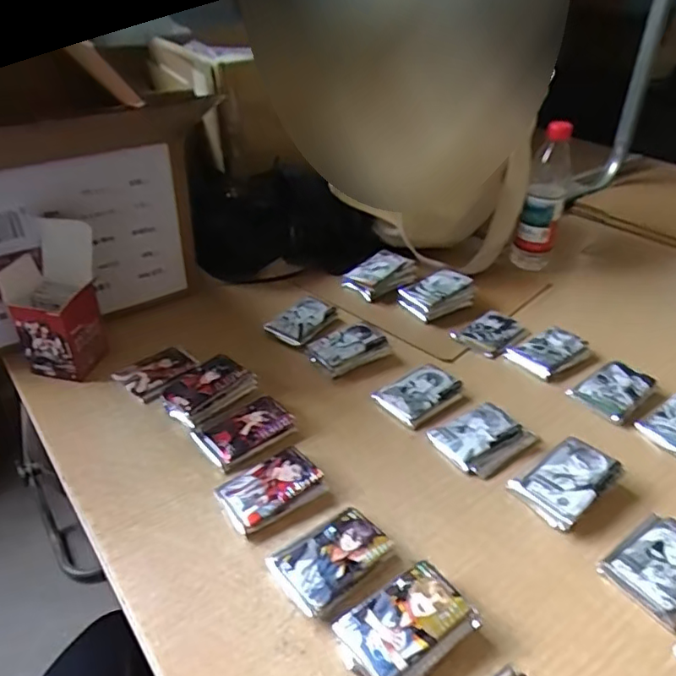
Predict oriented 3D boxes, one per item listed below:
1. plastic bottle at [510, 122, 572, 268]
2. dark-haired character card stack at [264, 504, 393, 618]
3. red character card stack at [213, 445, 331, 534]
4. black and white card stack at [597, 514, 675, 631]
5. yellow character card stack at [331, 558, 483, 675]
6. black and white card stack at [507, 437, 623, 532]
[{"bbox_3d":[0.307,-0.203,0.847,0.058,0.181,0.063,19,40,21],"label":"plastic bottle"},{"bbox_3d":[-0.006,0.180,0.465,0.086,0.023,0.058,-23,44,-29],"label":"dark-haired character card stack"},{"bbox_3d":[-0.061,0.137,0.519,0.088,0.022,0.058,-23,44,-29],"label":"red character card stack"},{"bbox_3d":[0.269,0.188,0.470,0.083,0.020,0.065,-24,45,-30],"label":"black and white card stack"},{"bbox_3d":[0.051,0.212,0.418,0.088,0.031,0.064,-23,44,-30],"label":"yellow character card stack"},{"bbox_3d":[0.212,0.134,0.531,0.089,0.028,0.061,-25,45,-31],"label":"black and white card stack"}]

